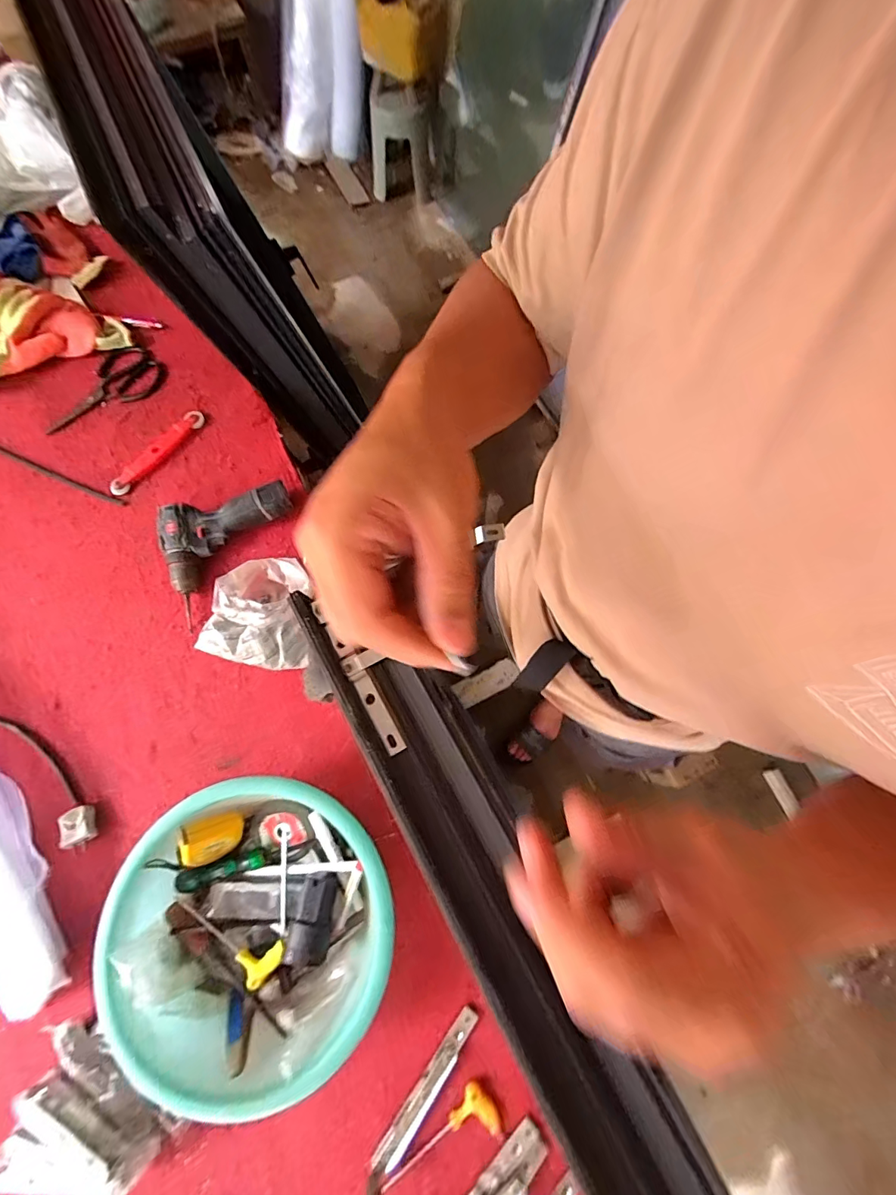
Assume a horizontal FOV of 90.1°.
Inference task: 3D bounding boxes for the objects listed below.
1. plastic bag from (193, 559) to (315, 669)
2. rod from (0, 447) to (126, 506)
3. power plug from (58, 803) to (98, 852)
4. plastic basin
[{"bbox_3d":[-0.276,0.017,0.661,0.166,0.083,0.161,12,74,3],"label":"plastic bag"},{"bbox_3d":[-0.692,-0.218,0.770,0.316,0.005,0.014,23,75,6],"label":"rod"},{"bbox_3d":[-0.492,0.308,0.597,0.038,0.023,0.056,-21,75,-6],"label":"power plug"},{"bbox_3d":[-0.225,0.385,0.539,0.298,0.099,0.306,0,74,-1],"label":"plastic basin"}]

